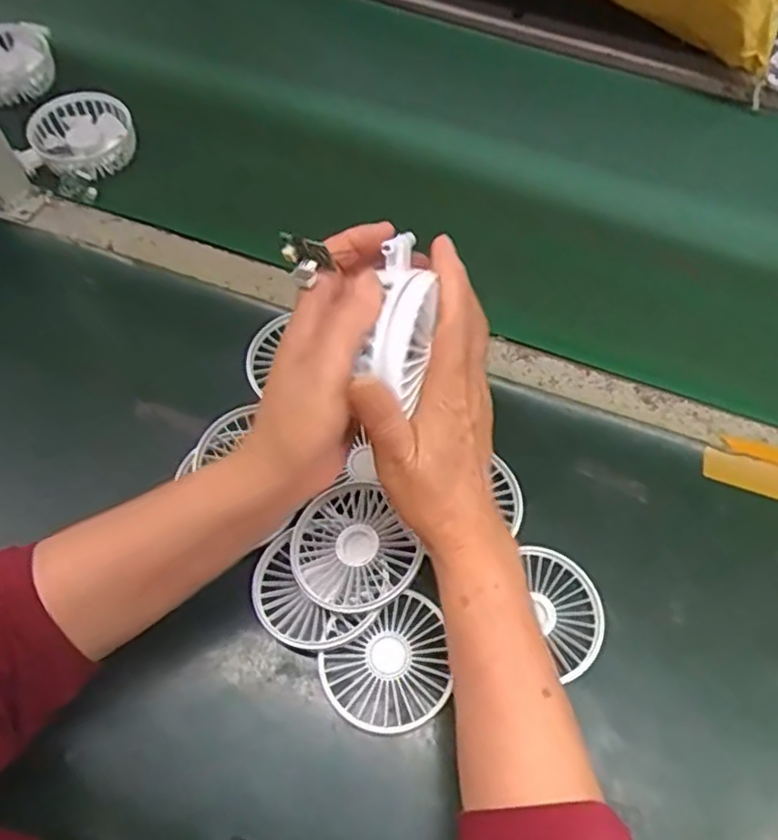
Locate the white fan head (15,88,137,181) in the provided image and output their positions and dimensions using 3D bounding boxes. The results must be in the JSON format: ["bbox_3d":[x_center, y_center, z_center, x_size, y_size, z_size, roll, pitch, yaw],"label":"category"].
[{"bbox_3d":[-0.311,-0.281,0.662,0.110,0.038,0.106,1,62,-1],"label":"white fan head"}]

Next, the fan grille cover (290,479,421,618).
[{"bbox_3d":[-0.025,0.090,0.449,0.076,0.016,0.085,-31,57,-5],"label":"fan grille cover"}]

